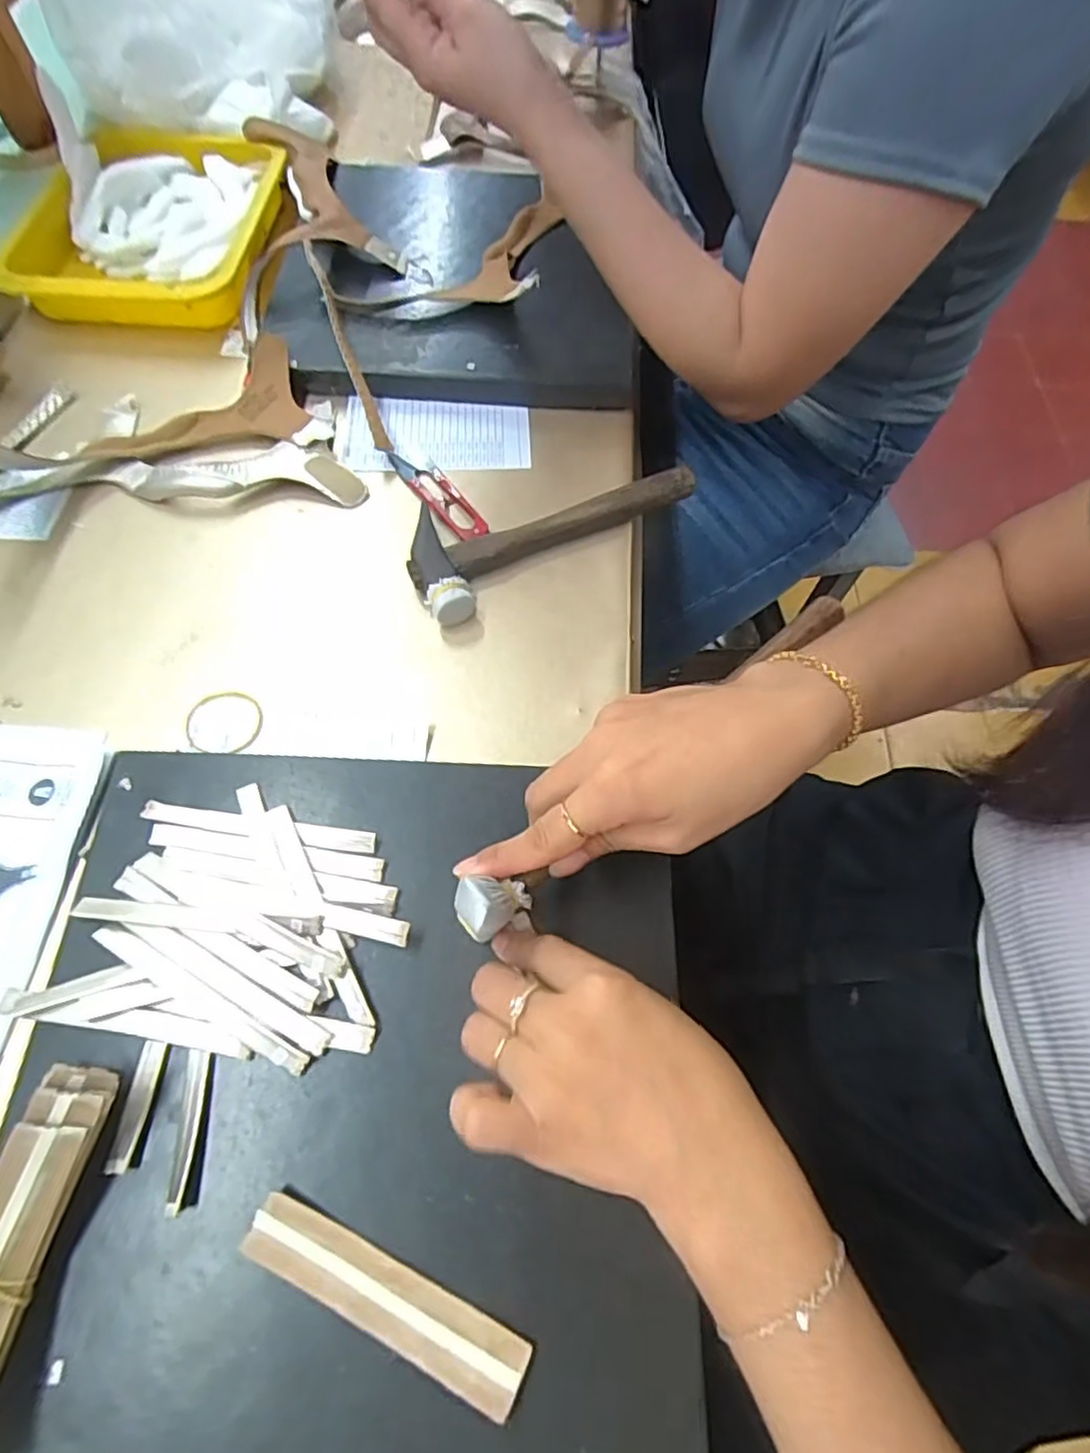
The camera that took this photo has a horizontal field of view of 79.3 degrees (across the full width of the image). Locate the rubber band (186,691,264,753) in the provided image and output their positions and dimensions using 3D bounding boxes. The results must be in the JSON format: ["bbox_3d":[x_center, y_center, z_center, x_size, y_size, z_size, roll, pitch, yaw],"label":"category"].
[{"bbox_3d":[-0.194,-0.003,0.397,0.045,0.004,0.042,1,64,-2],"label":"rubber band"}]

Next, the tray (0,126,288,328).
[{"bbox_3d":[-0.346,-0.442,0.578,0.188,0.061,0.258,2,64,-1],"label":"tray"}]

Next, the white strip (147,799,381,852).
[{"bbox_3d":[-0.151,0.052,0.346,0.122,0.004,0.012,8,64,2],"label":"white strip"}]

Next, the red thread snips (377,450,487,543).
[{"bbox_3d":[-0.078,-0.175,0.486,0.030,0.011,0.111,-36,70,-18],"label":"red thread snips"}]

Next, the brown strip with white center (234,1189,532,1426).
[{"bbox_3d":[-0.065,0.230,0.263,0.119,0.008,0.025,23,65,9],"label":"brown strip with white center"}]

